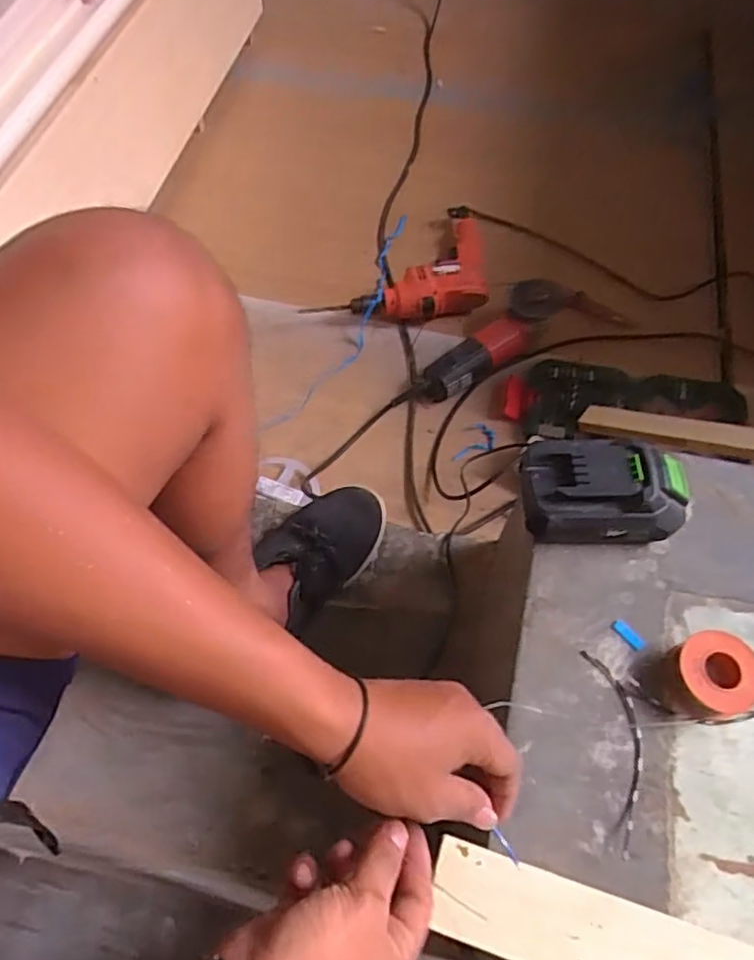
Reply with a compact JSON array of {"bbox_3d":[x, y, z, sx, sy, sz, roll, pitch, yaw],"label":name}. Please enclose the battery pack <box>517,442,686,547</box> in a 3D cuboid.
[{"bbox_3d":[0.182,0.008,0.532,0.127,0.053,0.078,0,59,-1],"label":"battery pack"}]

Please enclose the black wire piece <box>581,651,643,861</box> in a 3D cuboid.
[{"bbox_3d":[0.167,0.181,0.453,0.029,0.005,0.130,-1,59,-2],"label":"black wire piece"}]

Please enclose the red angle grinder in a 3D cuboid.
[{"bbox_3d":[0.180,-0.217,1.055,0.095,0.072,0.344,40,68,20],"label":"red angle grinder"}]

